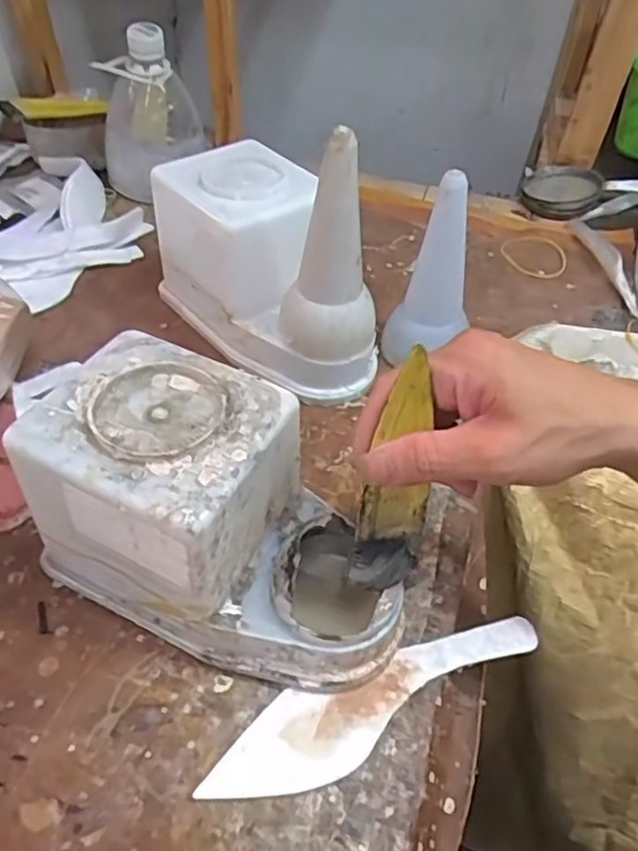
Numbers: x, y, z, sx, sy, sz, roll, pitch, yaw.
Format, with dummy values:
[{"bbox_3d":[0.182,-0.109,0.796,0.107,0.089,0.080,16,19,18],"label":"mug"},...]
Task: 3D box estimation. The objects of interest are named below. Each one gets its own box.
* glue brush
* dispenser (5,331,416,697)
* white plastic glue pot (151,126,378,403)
[{"bbox_3d":[0.036,0.025,0.305,0.032,0.128,0.011,6,29,1],"label":"glue brush"},{"bbox_3d":[-0.047,0.051,0.343,0.186,0.117,0.100,22,49,16],"label":"dispenser"},{"bbox_3d":[-0.039,-0.130,0.485,0.099,0.165,0.194,-23,53,-24],"label":"white plastic glue pot"}]

